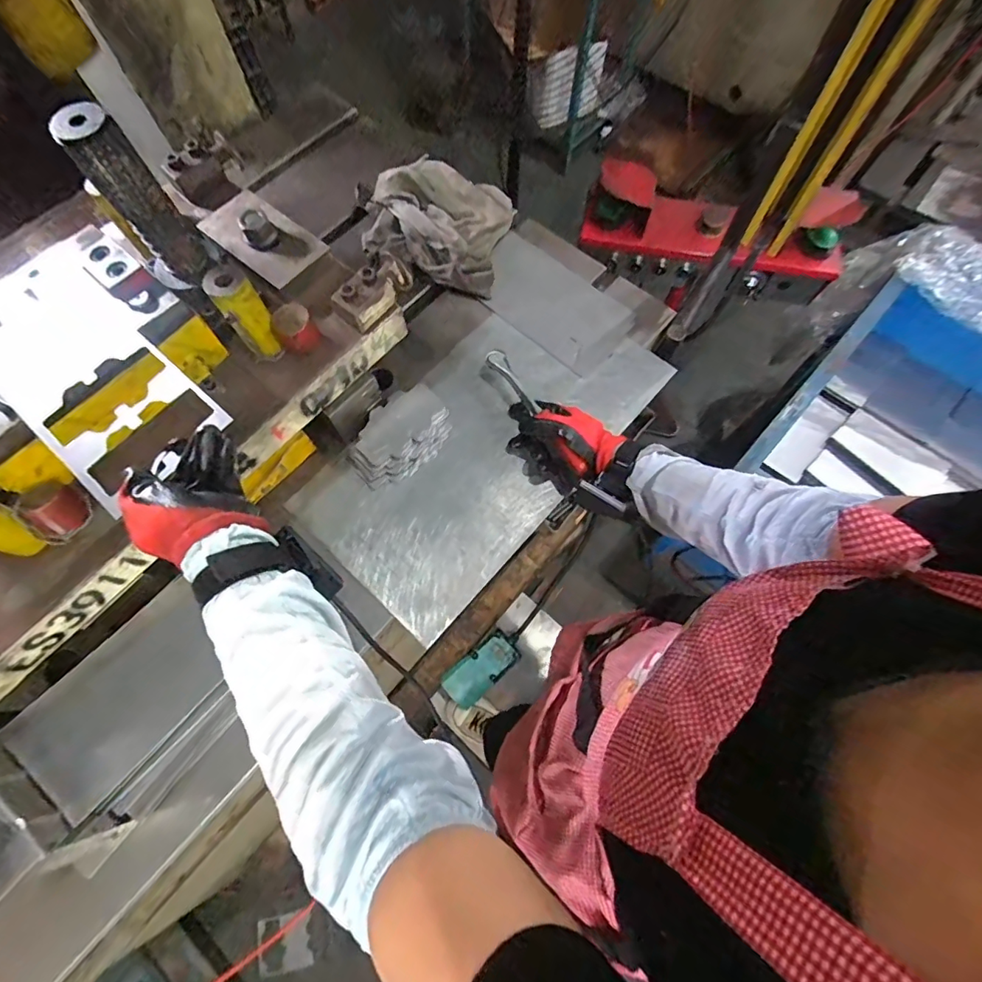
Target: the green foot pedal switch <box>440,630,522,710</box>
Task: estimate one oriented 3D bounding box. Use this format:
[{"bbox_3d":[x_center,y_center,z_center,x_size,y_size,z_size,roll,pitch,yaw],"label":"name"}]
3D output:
[{"bbox_3d":[-0.014,0.450,1.259,0.230,0.068,0.101,-33,71,-32],"label":"green foot pedal switch"}]

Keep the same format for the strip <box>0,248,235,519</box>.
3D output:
[{"bbox_3d":[-0.376,-0.117,0.450,0.291,0.007,0.132,37,74,14],"label":"strip"}]

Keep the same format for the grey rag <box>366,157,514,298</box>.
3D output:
[{"bbox_3d":[-0.087,-0.402,0.736,0.215,0.077,0.185,13,70,6],"label":"grey rag"}]

